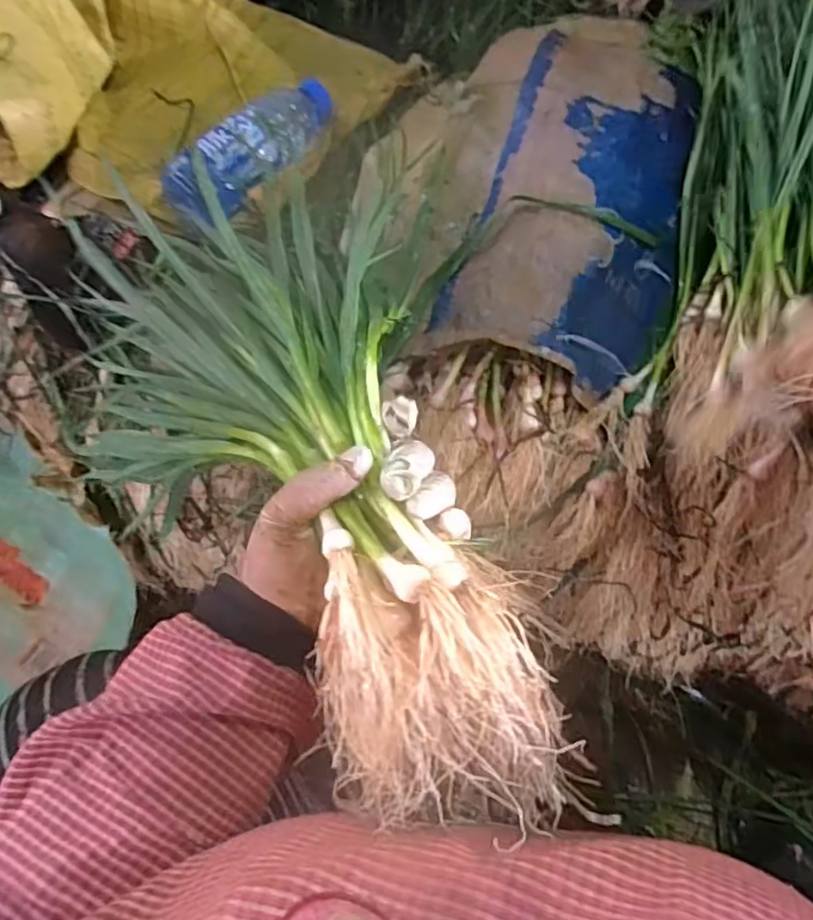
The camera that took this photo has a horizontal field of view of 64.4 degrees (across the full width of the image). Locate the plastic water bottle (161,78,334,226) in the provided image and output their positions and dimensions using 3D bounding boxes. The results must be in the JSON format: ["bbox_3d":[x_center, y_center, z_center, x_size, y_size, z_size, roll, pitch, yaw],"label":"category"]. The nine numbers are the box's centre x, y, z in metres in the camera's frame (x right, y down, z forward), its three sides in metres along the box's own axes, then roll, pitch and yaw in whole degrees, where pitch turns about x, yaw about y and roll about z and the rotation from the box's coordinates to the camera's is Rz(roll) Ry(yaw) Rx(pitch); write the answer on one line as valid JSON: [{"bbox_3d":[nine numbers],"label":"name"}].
[{"bbox_3d":[-0.152,-0.326,0.683,0.081,0.054,0.208,38,66,15],"label":"plastic water bottle"}]

